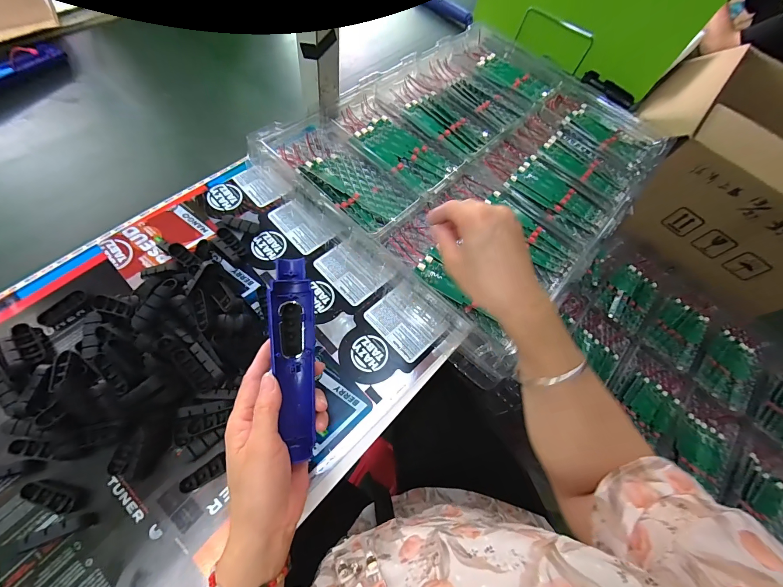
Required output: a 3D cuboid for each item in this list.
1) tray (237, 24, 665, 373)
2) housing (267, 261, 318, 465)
[{"bbox_3d":[0.161,-0.249,0.516,0.434,0.058,0.600,40,65,10],"label":"tray"},{"bbox_3d":[-0.086,0.055,0.293,0.036,0.021,0.170,-5,82,-6],"label":"housing"}]

